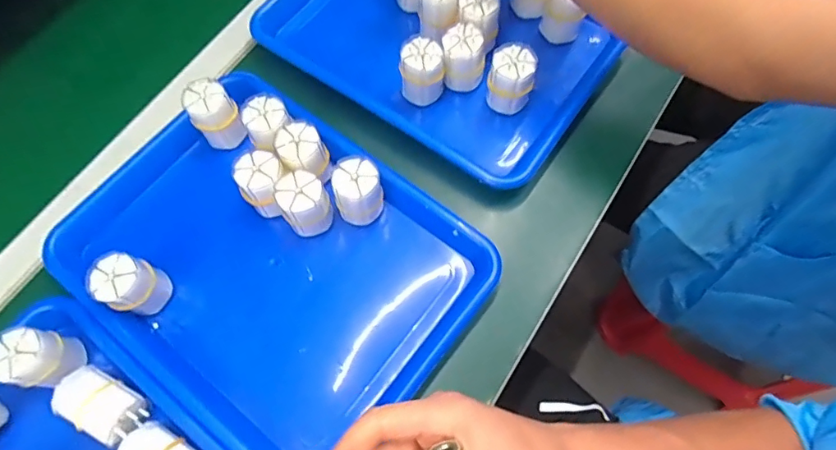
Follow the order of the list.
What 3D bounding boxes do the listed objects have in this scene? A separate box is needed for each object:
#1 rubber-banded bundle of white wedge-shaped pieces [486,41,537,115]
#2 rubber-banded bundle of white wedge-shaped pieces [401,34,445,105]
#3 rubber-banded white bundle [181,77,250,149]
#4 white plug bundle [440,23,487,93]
[{"bbox_3d":[0.085,-0.130,0.461,0.038,0.064,0.035,-1,68,3],"label":"rubber-banded bundle of white wedge-shaped pieces"},{"bbox_3d":[0.005,-0.141,0.472,0.039,0.061,0.032,1,68,3],"label":"rubber-banded bundle of white wedge-shaped pieces"},{"bbox_3d":[-0.186,-0.101,0.465,0.040,0.063,0.033,-29,69,-9],"label":"rubber-banded white bundle"},{"bbox_3d":[0.043,-0.156,0.475,0.039,0.055,0.033,5,68,5],"label":"white plug bundle"}]

